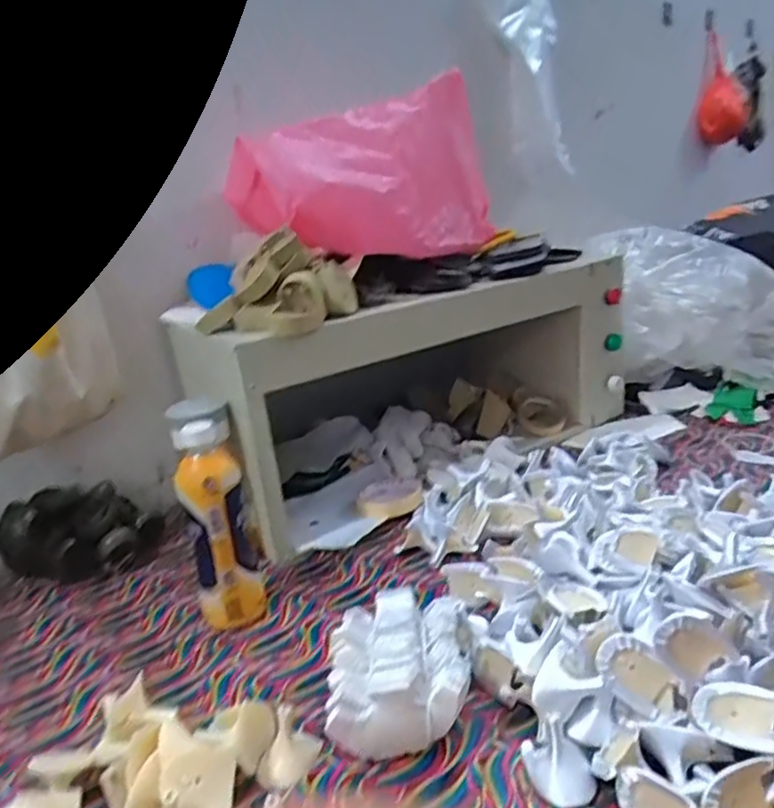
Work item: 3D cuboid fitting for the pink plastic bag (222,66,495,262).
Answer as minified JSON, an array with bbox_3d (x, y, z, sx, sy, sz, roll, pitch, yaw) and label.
[{"bbox_3d":[-0.029,-0.316,0.899,0.372,0.207,0.160,-9,18,-7],"label":"pink plastic bag"}]

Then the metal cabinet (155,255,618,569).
[{"bbox_3d":[0.037,-0.048,1.027,0.671,0.276,0.328,-17,20,-30],"label":"metal cabinet"}]

